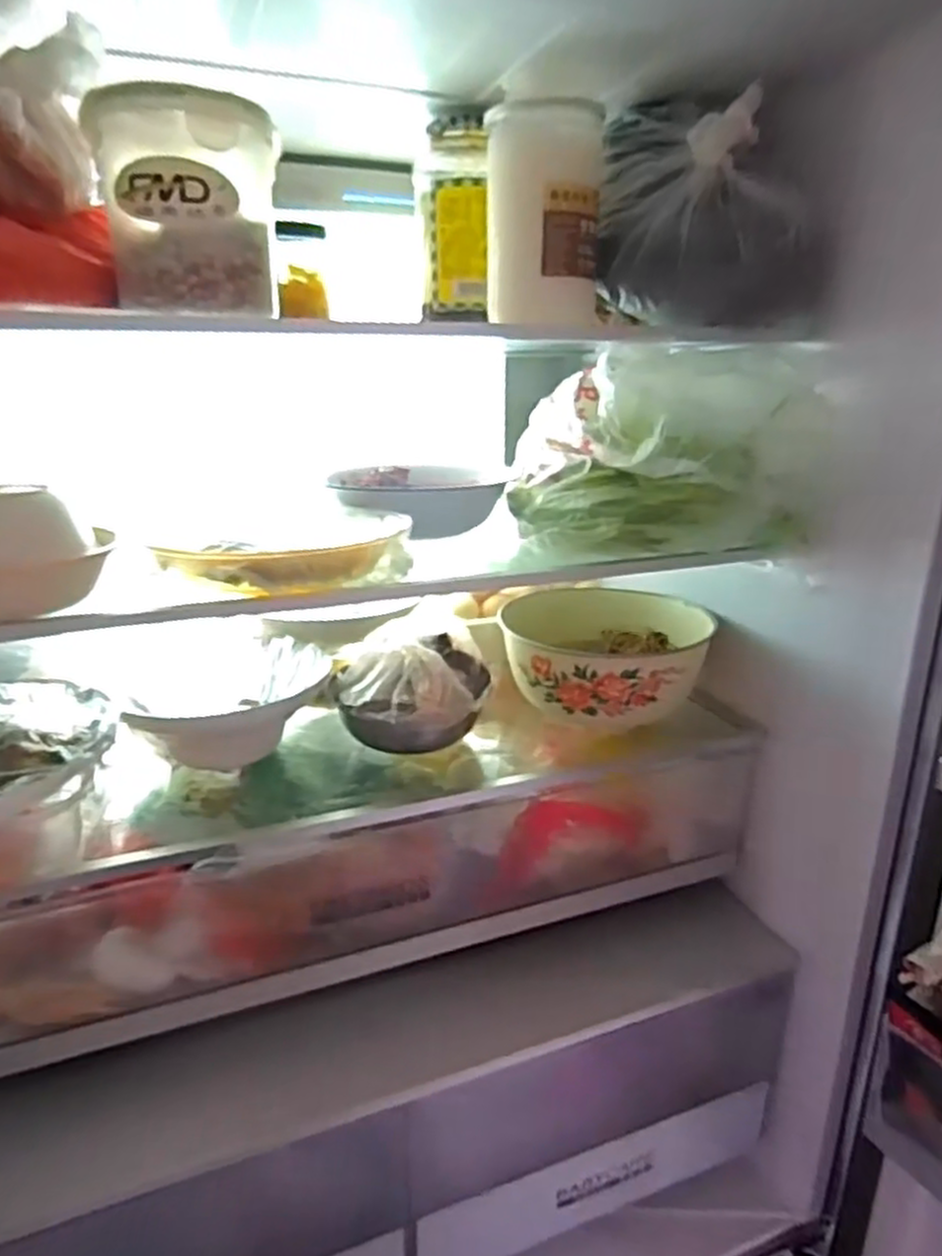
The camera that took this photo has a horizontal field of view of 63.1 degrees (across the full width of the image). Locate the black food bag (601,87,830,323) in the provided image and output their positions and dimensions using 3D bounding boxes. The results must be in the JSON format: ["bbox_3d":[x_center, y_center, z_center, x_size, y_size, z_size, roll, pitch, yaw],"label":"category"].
[{"bbox_3d":[0.174,-0.310,0.570,0.169,0.156,0.098,10,22,29],"label":"black food bag"}]

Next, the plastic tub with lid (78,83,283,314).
[{"bbox_3d":[-0.167,-0.245,0.453,0.089,0.109,0.077,1,19,8],"label":"plastic tub with lid"}]

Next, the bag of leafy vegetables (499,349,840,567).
[{"bbox_3d":[0.153,-0.141,0.612,0.235,0.150,0.166,1,19,8],"label":"bag of leafy vegetables"}]

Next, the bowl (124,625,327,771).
[{"bbox_3d":[-0.193,0.062,0.656,0.145,0.074,0.180,-2,19,-2],"label":"bowl"}]

